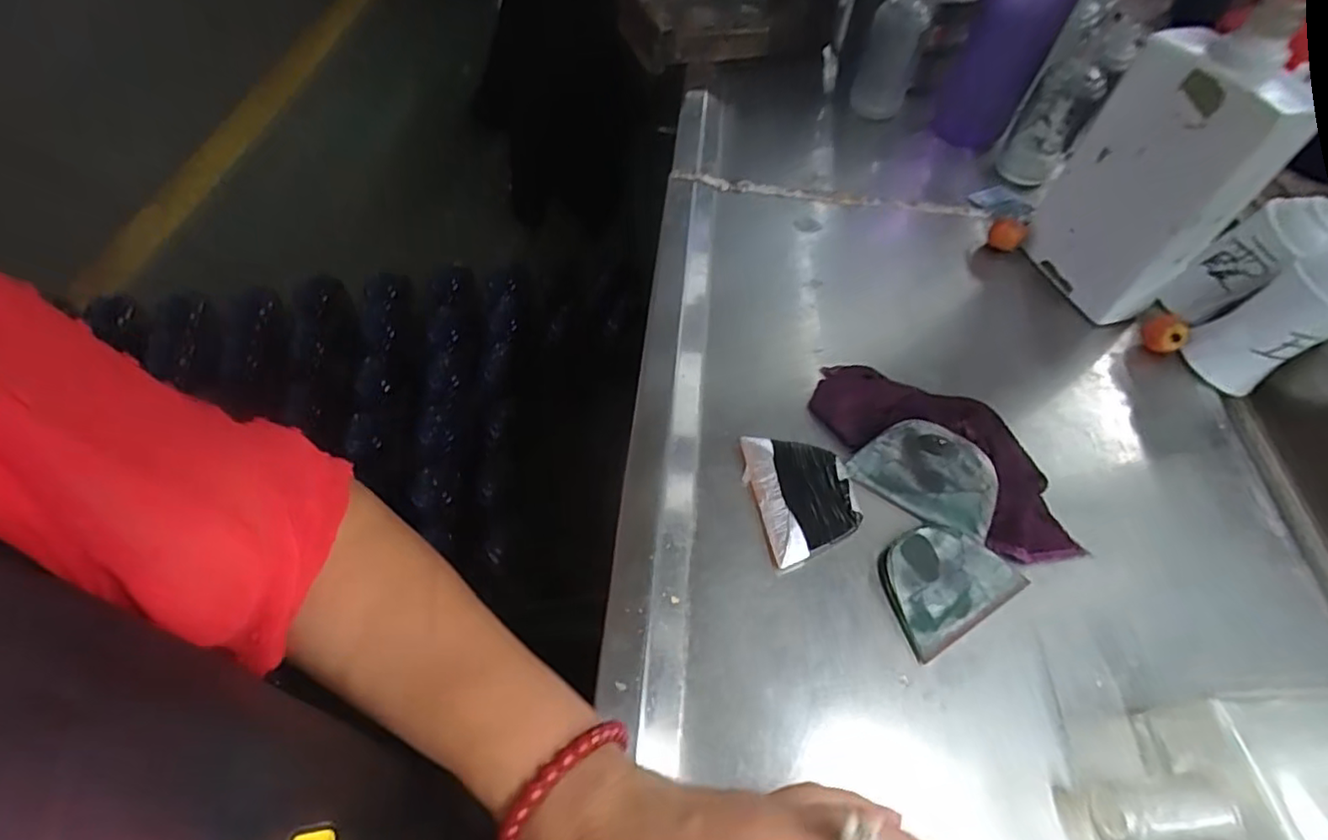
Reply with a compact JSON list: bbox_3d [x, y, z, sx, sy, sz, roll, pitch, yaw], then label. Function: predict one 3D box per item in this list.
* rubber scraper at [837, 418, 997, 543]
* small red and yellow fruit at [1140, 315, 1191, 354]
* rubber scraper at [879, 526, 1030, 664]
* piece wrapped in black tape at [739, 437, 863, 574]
[{"bbox_3d":[0.160,0.029,0.383,0.086,0.004,0.055,25,87,18],"label":"rubber scraper"},{"bbox_3d":[0.384,-0.065,0.479,0.024,0.025,0.033,22,57,13],"label":"small red and yellow fruit"},{"bbox_3d":[0.159,0.089,0.356,0.081,0.010,0.057,-26,60,-19],"label":"rubber scraper"},{"bbox_3d":[0.084,0.044,0.382,0.061,0.012,0.083,-13,56,-10],"label":"piece wrapped in black tape"}]

